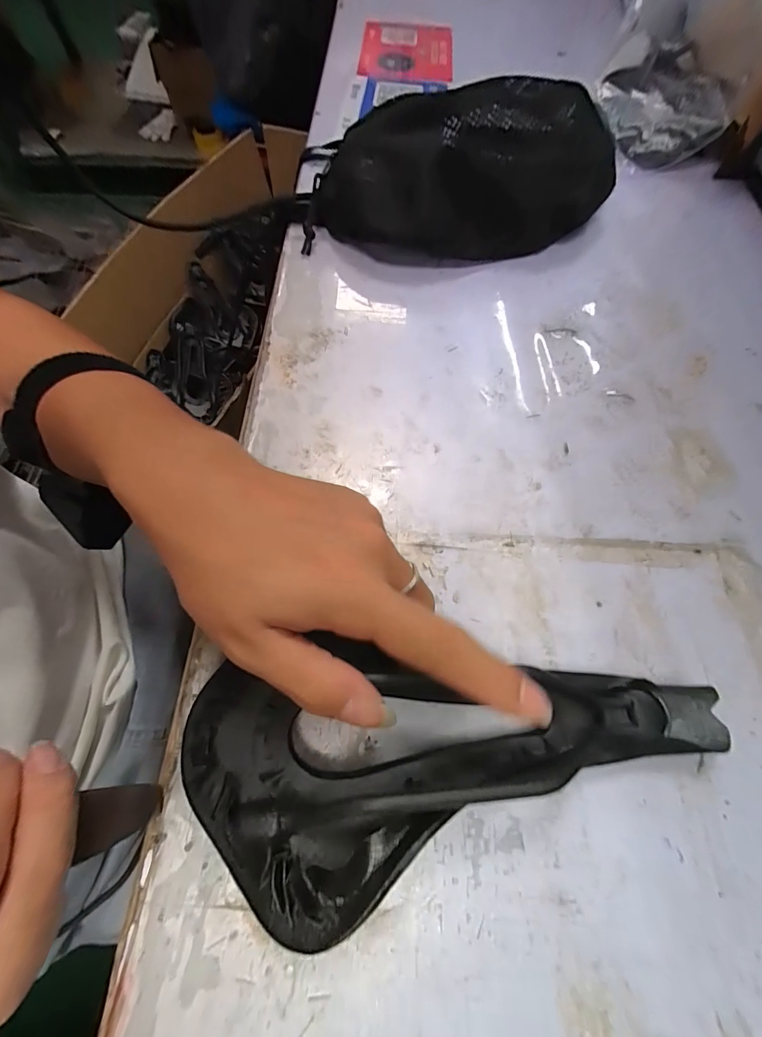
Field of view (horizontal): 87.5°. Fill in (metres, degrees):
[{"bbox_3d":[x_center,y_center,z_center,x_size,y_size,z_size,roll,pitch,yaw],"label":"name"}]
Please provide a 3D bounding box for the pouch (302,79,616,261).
[{"bbox_3d":[0.065,-0.286,0.336,0.266,0.078,0.102,-9,67,-6],"label":"pouch"}]

